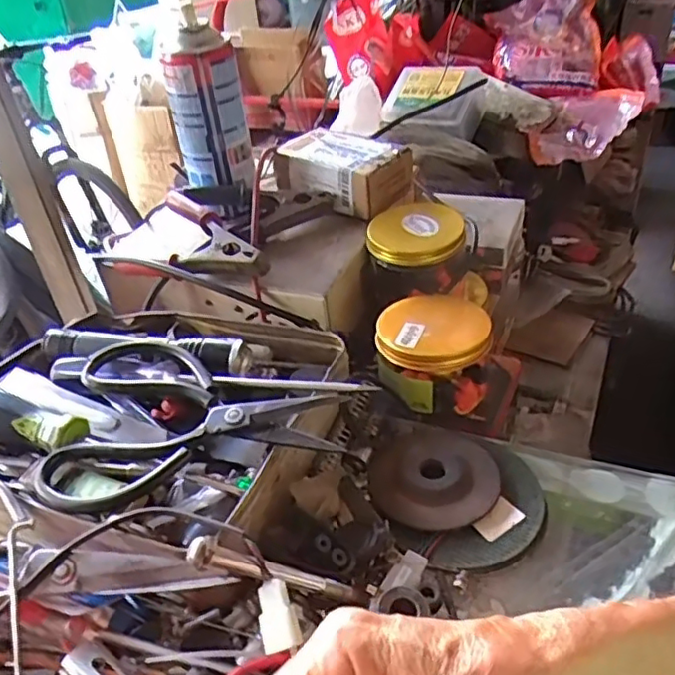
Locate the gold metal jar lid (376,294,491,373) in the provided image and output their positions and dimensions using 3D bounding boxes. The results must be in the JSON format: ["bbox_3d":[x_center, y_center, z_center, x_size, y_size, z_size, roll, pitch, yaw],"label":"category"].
[{"bbox_3d":[0.070,-0.004,0.456,0.081,0.019,0.070,1,37,9],"label":"gold metal jar lid"}]

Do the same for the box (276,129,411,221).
[{"bbox_3d":[0.005,-0.161,0.600,0.124,0.047,0.075,22,44,32],"label":"box"}]

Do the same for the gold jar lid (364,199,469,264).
[{"bbox_3d":[0.067,-0.090,0.530,0.080,0.019,0.078,-1,36,6],"label":"gold jar lid"}]

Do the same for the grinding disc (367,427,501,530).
[{"bbox_3d":[0.061,0.086,0.400,0.080,0.010,0.082,-3,36,2],"label":"grinding disc"}]

